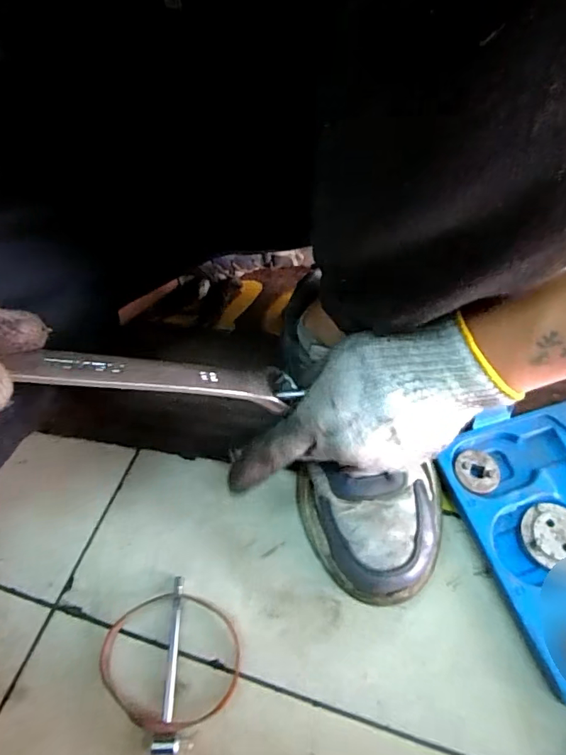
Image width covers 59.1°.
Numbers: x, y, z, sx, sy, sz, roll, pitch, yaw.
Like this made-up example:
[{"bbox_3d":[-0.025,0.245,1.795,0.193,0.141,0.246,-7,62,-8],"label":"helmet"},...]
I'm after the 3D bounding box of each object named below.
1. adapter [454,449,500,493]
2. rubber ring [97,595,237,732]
[{"bbox_3d":[0.153,0.075,0.398,0.034,0.011,0.036,1,56,-1],"label":"adapter"},{"bbox_3d":[-0.073,0.184,0.329,0.085,0.009,0.084,1,56,-1],"label":"rubber ring"}]

